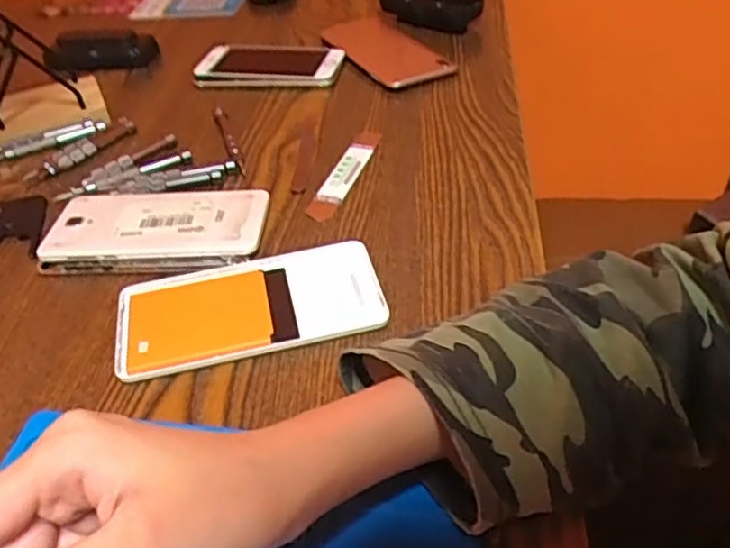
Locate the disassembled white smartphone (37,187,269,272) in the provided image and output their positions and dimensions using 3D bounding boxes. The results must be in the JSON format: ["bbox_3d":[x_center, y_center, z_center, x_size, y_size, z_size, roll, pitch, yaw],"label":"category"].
[{"bbox_3d":[-0.139,-0.033,0.461,0.140,0.015,0.080,-2,41,4],"label":"disassembled white smartphone"}]

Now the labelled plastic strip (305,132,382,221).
[{"bbox_3d":[-0.016,-0.077,0.509,0.024,0.004,0.114,9,43,16],"label":"labelled plastic strip"}]

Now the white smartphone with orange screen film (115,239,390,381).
[{"bbox_3d":[-0.066,0.018,0.399,0.150,0.009,0.076,-12,41,-8],"label":"white smartphone with orange screen film"}]

